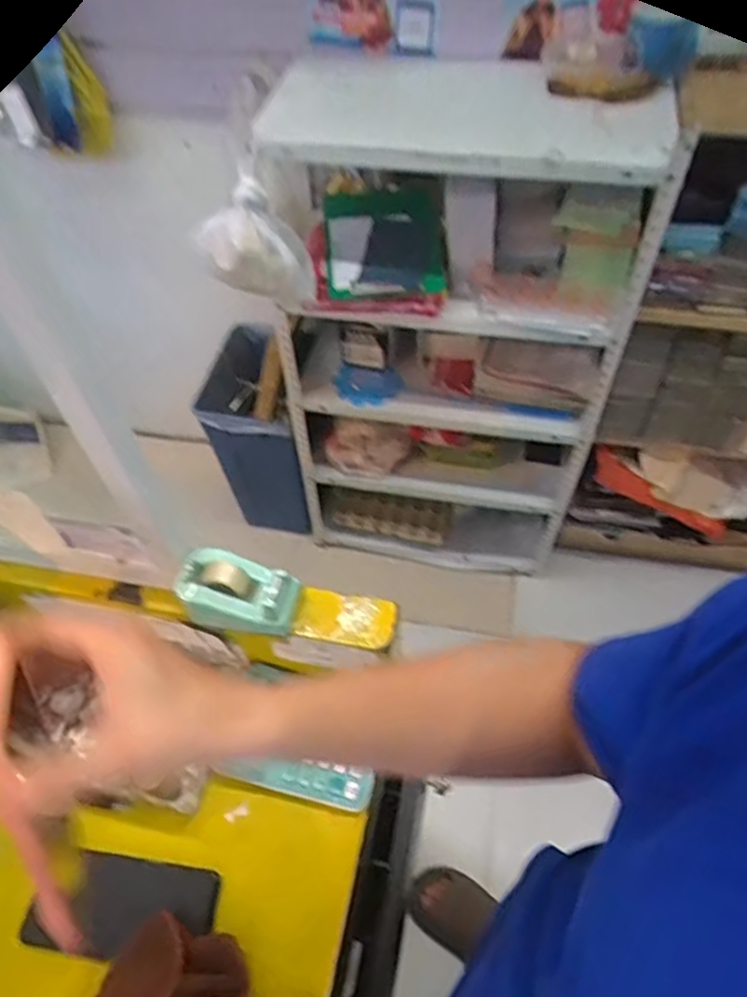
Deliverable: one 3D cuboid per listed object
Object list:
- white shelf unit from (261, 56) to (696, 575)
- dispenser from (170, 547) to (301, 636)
[{"bbox_3d":[0.151,-0.205,1.344,0.572,1.092,0.273,14,55,12],"label":"white shelf unit"},{"bbox_3d":[-0.119,0.083,0.587,0.104,0.047,0.057,11,55,10],"label":"dispenser"}]

